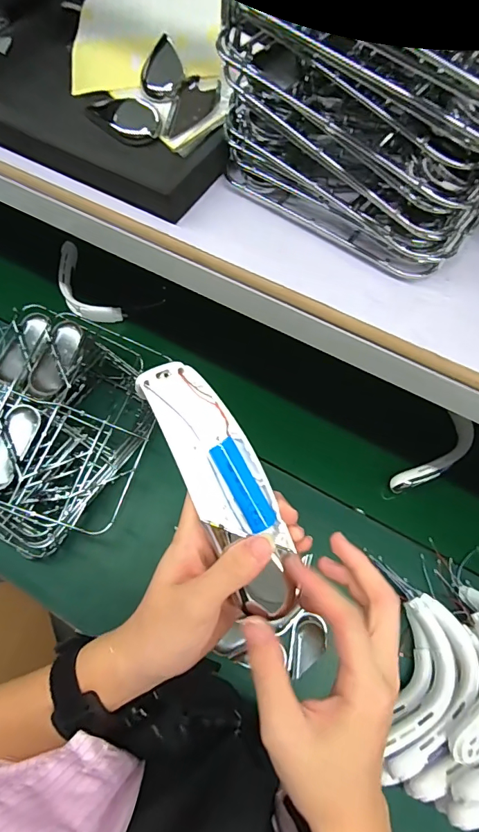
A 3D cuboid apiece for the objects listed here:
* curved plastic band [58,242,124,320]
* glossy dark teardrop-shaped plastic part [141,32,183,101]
[{"bbox_3d":[-0.337,-0.271,0.889,0.086,0.045,0.204,-34,71,-15],"label":"curved plastic band"},{"bbox_3d":[-0.084,-0.367,0.445,0.044,0.009,0.079,-17,76,5],"label":"glossy dark teardrop-shaped plastic part"}]

